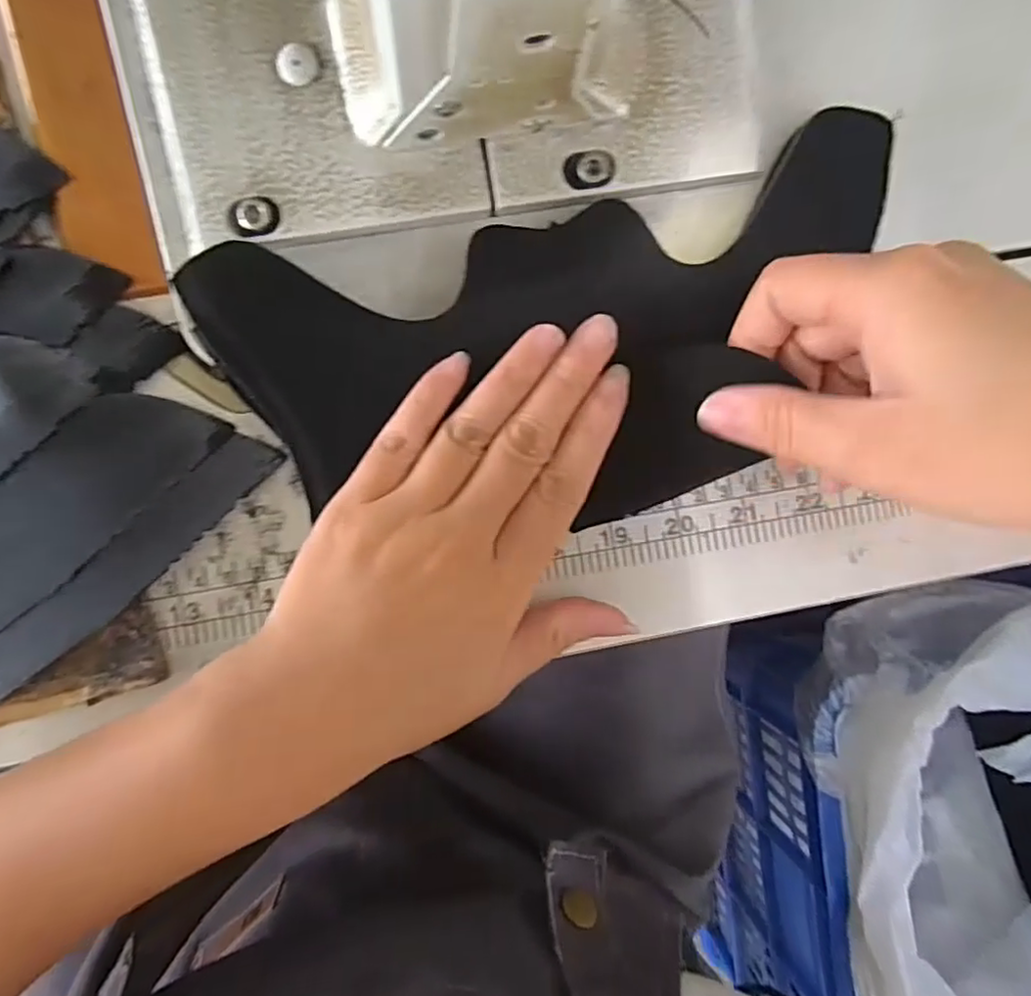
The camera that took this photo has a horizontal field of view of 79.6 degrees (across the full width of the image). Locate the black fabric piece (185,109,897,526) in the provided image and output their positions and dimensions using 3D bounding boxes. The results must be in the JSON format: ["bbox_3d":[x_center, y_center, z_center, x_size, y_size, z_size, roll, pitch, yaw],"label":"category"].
[{"bbox_3d":[0.021,-0.053,0.214,0.234,0.019,0.117,-12,92,-8],"label":"black fabric piece"}]

